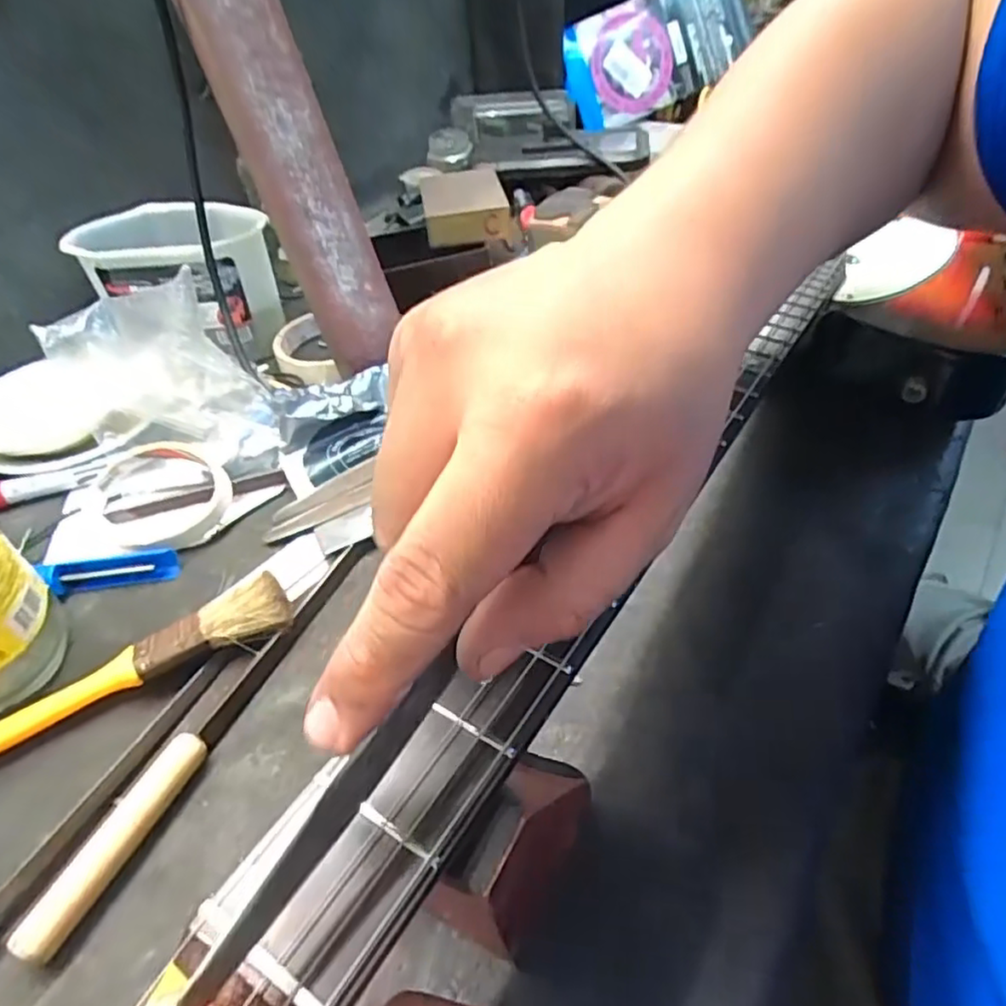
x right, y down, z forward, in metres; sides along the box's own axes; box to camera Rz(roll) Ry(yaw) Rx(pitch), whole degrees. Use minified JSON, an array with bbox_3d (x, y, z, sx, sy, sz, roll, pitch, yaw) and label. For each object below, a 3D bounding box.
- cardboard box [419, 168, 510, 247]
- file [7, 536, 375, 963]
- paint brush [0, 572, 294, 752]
[{"bbox_3d":[-0.035,-0.260,0.571,0.069,0.028,0.097,-9,46,-3],"label":"cardboard box"},{"bbox_3d":[-0.130,0.095,0.307,0.019,0.014,0.214,16,50,20],"label":"file"},{"bbox_3d":[-0.194,0.086,0.312,0.185,0.023,0.029,-23,48,-16],"label":"paint brush"}]

